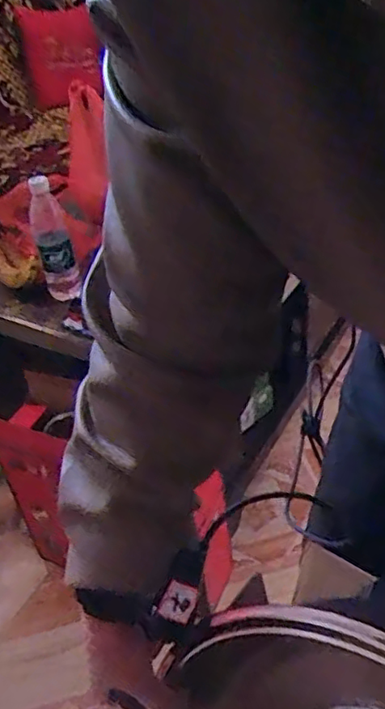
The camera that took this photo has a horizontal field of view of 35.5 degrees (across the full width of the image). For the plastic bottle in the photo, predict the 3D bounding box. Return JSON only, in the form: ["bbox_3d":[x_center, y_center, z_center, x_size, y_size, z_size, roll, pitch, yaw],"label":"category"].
[{"bbox_3d":[-0.254,-0.206,1.080,0.066,0.223,0.055,-15,38,-9],"label":"plastic bottle"}]

